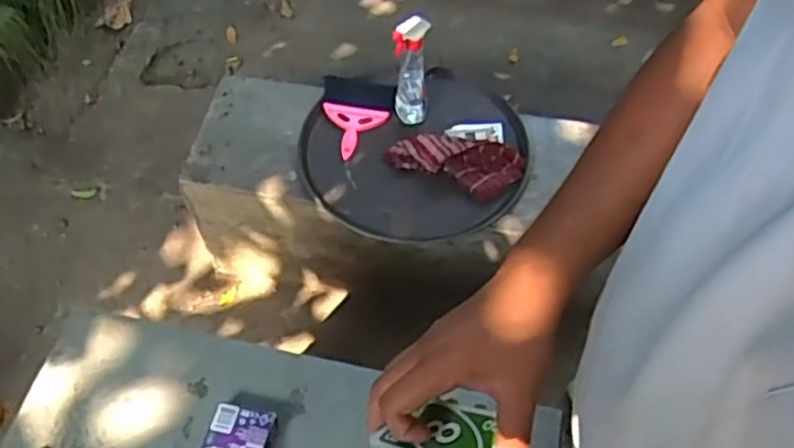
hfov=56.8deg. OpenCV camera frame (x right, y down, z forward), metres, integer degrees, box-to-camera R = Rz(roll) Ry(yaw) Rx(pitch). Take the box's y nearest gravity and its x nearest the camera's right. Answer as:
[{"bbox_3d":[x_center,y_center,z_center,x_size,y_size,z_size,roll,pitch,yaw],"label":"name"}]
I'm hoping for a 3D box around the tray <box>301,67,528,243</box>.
[{"bbox_3d":[0.036,-0.155,1.446,0.439,0.037,0.399,-11,56,-9],"label":"tray"}]

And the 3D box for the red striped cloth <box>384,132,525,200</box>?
[{"bbox_3d":[0.112,-0.132,1.411,0.255,0.071,0.114,19,57,11],"label":"red striped cloth"}]

